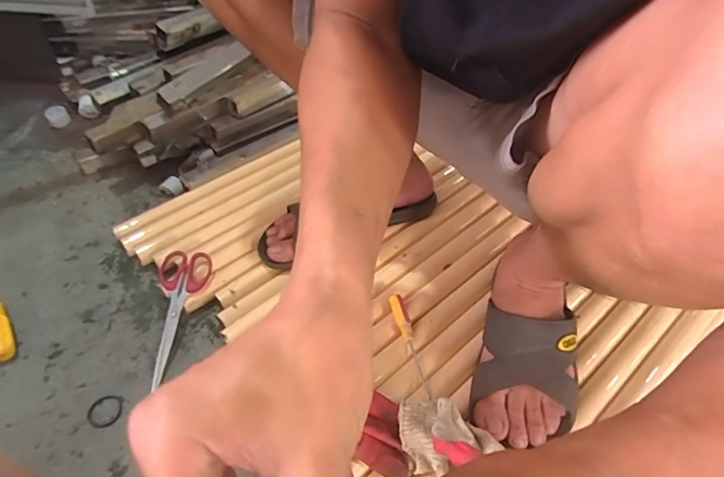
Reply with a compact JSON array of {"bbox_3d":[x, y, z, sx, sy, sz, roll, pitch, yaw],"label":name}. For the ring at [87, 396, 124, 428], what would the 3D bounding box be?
[{"bbox_3d":[-0.278,0.188,0.498,0.034,0.004,0.036,-1,47,-3],"label":"ring"}]

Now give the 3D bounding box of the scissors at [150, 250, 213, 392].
[{"bbox_3d":[-0.232,0.091,0.561,0.058,0.016,0.168,5,60,2],"label":"scissors"}]

